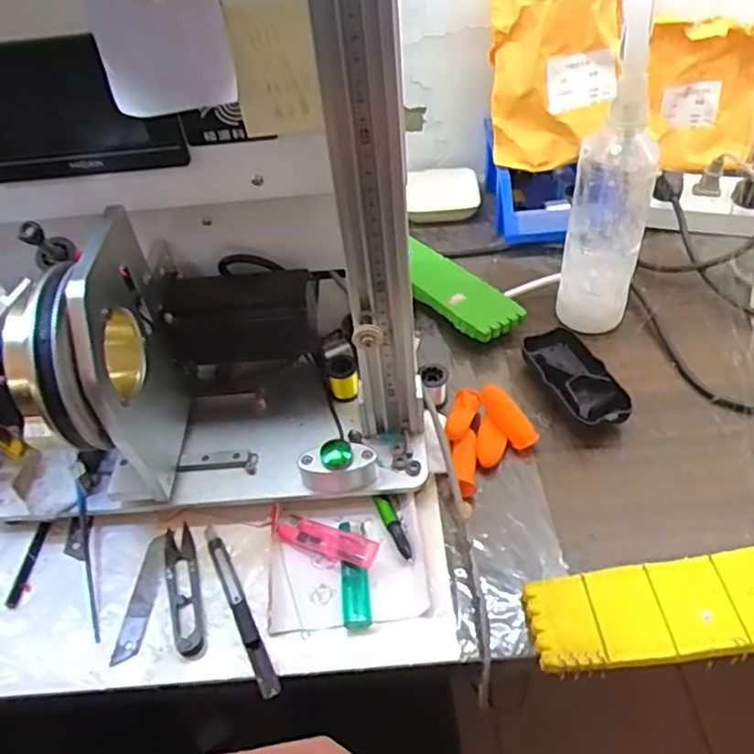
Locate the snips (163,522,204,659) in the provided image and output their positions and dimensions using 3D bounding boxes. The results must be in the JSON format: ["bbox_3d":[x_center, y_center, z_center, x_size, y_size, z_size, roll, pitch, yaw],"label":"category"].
[{"bbox_3d":[-0.141,0.152,0.473,0.023,0.013,0.106,-18,47,-10],"label":"snips"}]

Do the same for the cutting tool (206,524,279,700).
[{"bbox_3d":[-0.100,0.160,0.461,0.011,0.014,0.143,-23,48,-15],"label":"cutting tool"}]

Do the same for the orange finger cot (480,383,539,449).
[{"bbox_3d":[0.108,0.032,0.534,0.022,0.014,0.059,-32,76,-22],"label":"orange finger cot"}]

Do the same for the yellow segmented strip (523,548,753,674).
[{"bbox_3d":[0.277,0.144,0.426,0.349,0.018,0.063,-8,46,0],"label":"yellow segmented strip"}]

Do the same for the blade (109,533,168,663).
[{"bbox_3d":[-0.170,0.160,0.475,0.020,0.004,0.095,-5,43,9],"label":"blade"}]

